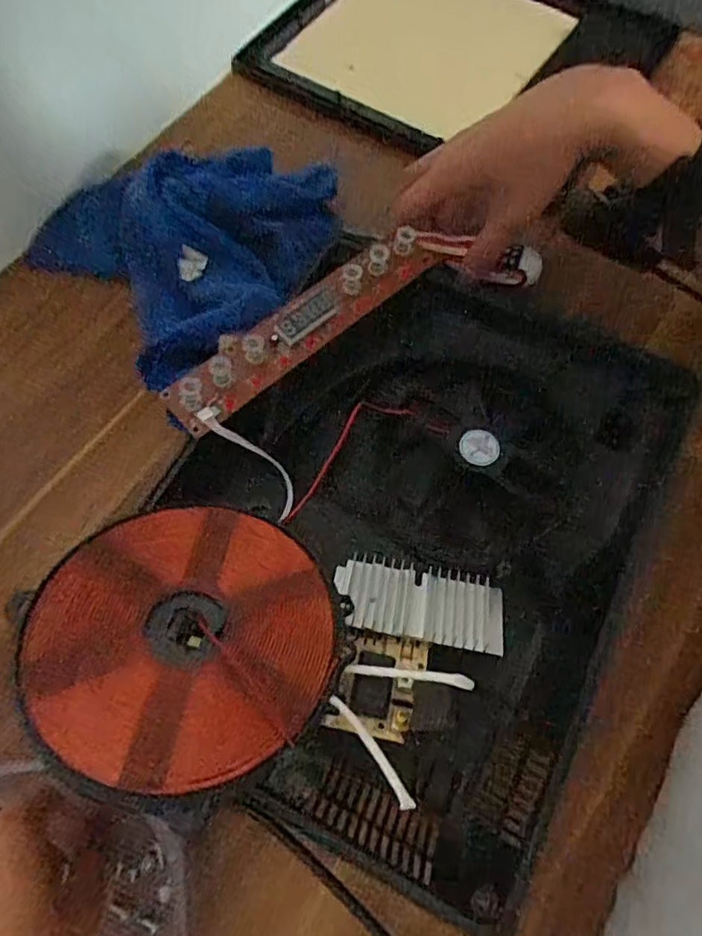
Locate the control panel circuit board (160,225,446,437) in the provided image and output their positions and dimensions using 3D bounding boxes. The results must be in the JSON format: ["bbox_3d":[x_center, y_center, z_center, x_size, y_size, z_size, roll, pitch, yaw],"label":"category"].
[{"bbox_3d":[-0.031,-0.101,0.386,0.207,0.023,0.044,-40,72,-16],"label":"control panel circuit board"}]

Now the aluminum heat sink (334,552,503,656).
[{"bbox_3d":[0.041,0.085,0.351,0.099,0.027,0.047,13,45,3],"label":"aluminum heat sink"}]

